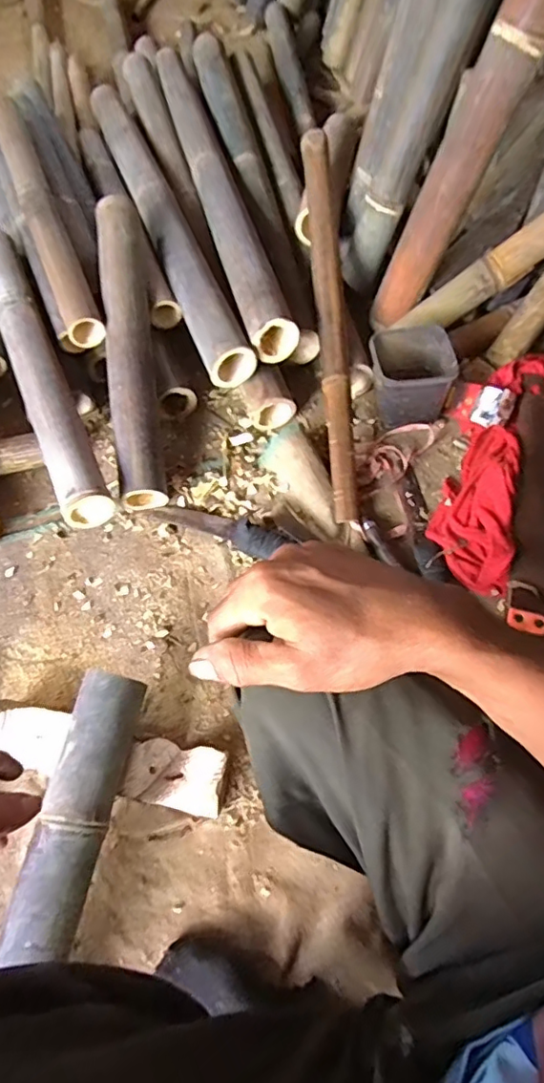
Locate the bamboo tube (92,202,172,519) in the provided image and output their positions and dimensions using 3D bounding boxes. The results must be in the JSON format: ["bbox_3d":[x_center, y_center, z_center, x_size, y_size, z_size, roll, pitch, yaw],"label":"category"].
[{"bbox_3d":[-0.229,-0.315,0.920,0.080,0.072,0.529,-8,78,-1],"label":"bamboo tube"}]

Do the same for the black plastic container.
[{"bbox_3d":[0.215,-0.261,0.894,0.115,0.097,0.128,0,60,4],"label":"black plastic container"}]

